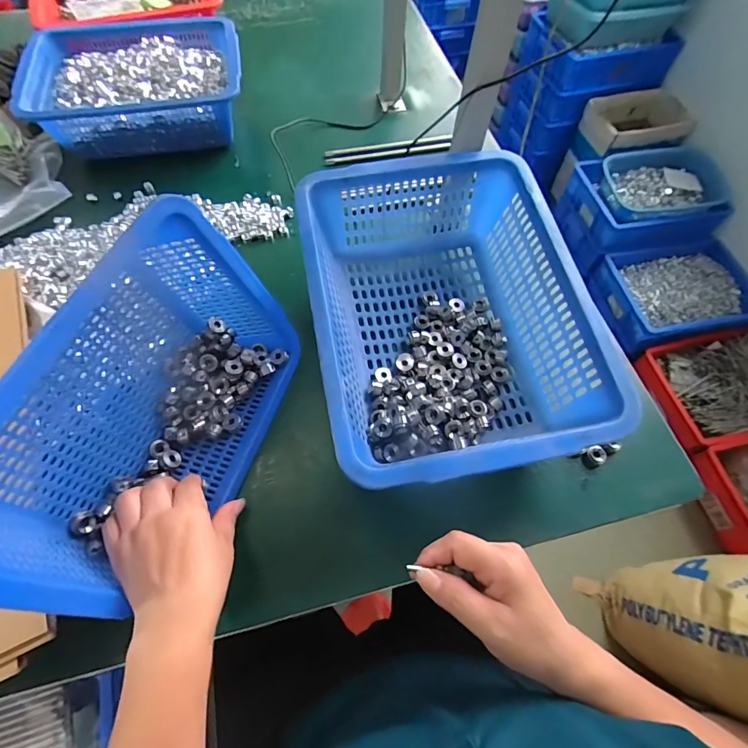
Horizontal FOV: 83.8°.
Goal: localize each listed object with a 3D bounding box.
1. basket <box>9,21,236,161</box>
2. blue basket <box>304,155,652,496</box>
[{"bbox_3d":[-0.365,-0.467,0.678,0.301,0.098,0.247,-6,64,-5],"label":"basket"},{"bbox_3d":[0.069,-0.066,0.466,0.269,0.123,0.371,-10,64,-7],"label":"blue basket"}]

